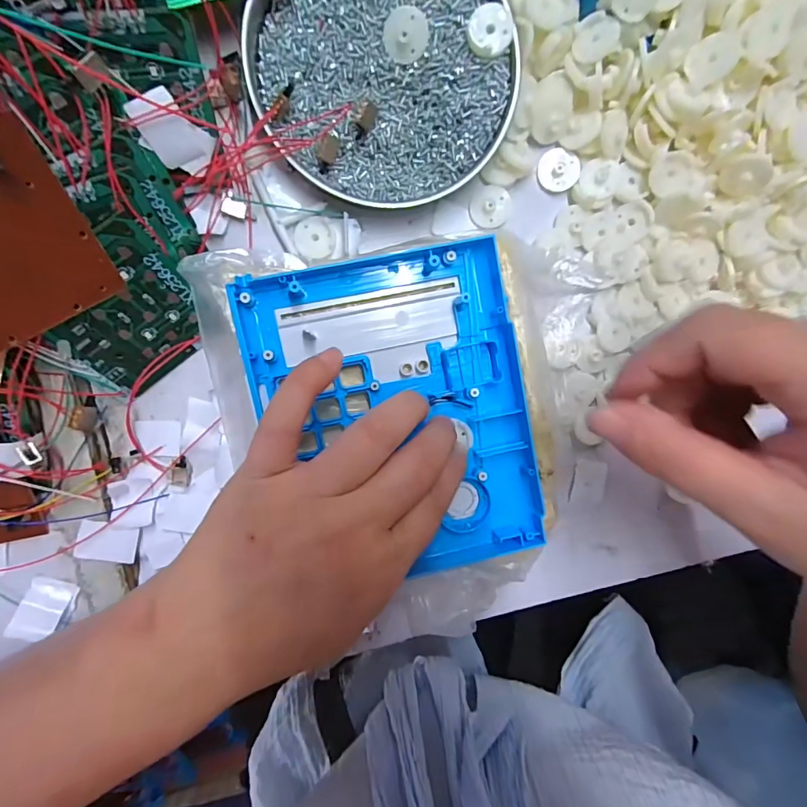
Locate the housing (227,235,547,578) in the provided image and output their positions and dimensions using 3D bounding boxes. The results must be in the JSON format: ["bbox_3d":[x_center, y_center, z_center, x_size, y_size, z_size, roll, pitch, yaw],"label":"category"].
[{"bbox_3d":[-0.002,0.007,0.231,0.132,0.021,0.165,-12,98,-5],"label":"housing"}]

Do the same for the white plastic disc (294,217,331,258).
[{"bbox_3d":[-0.050,-0.091,0.243,0.020,0.004,0.022,-1,96,-6],"label":"white plastic disc"}]

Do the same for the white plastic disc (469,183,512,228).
[{"bbox_3d":[0.050,-0.114,0.256,0.023,0.006,0.022,-1,96,-6],"label":"white plastic disc"}]

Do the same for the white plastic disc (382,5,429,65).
[{"bbox_3d":[0.001,-0.192,0.230,0.023,0.005,0.023,5,118,10],"label":"white plastic disc"}]

